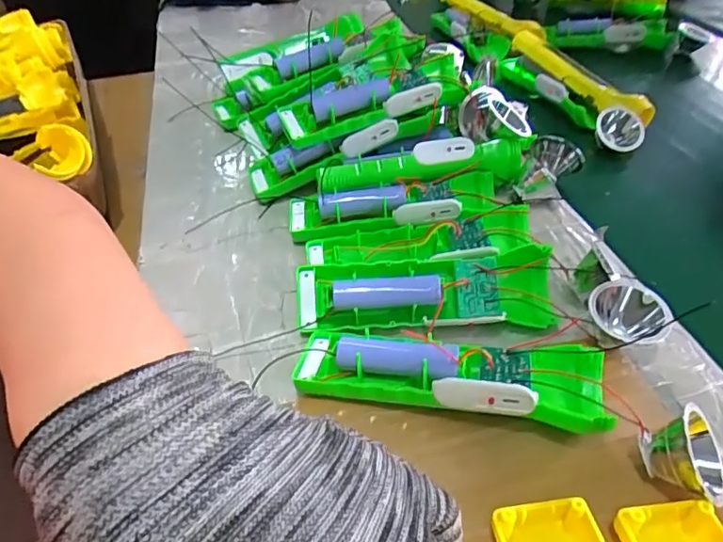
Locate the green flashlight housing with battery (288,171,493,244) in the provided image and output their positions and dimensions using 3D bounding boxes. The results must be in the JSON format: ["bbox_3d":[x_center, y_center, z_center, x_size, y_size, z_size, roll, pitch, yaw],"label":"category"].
[{"bbox_3d":[0.026,-0.046,0.410,0.159,0.030,0.047,-6,42,-4],"label":"green flashlight housing with battery"}]

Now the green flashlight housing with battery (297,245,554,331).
[{"bbox_3d":[0.040,0.014,0.338,0.160,0.034,0.043,-3,42,0],"label":"green flashlight housing with battery"}]

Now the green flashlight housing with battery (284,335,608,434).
[{"bbox_3d":[0.041,0.054,0.292,0.164,0.036,0.046,7,43,11],"label":"green flashlight housing with battery"}]

